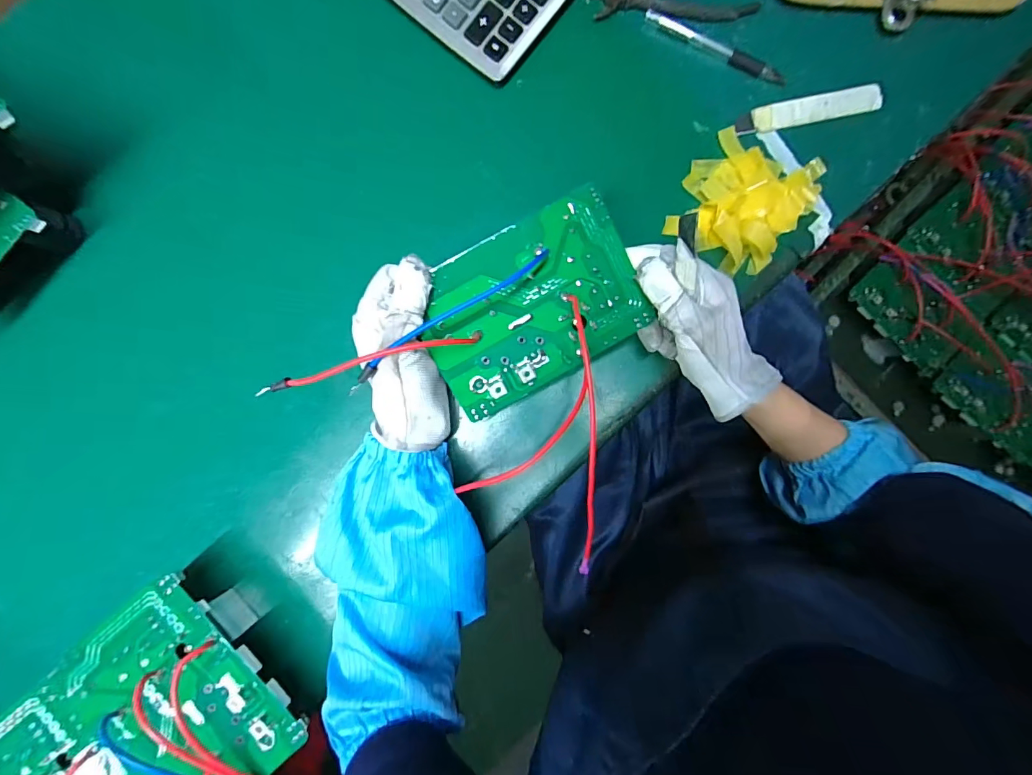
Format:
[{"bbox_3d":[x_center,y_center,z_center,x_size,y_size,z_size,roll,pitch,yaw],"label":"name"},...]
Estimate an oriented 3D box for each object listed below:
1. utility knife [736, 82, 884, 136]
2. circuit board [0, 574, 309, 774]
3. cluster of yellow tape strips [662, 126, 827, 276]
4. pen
[{"bbox_3d":[0.254,-0.241,0.382,0.132,0.005,0.024,-14,89,-1],"label":"utility knife"},{"bbox_3d":[-0.274,0.260,0.302,0.210,0.034,0.150,-43,90,-2],"label":"circuit board"},{"bbox_3d":[0.196,-0.162,0.373,0.099,0.026,0.120,35,89,0],"label":"cluster of yellow tape strips"},{"bbox_3d":[0.173,-0.293,0.378,0.131,0.007,0.012,23,89,-1],"label":"pen"}]

